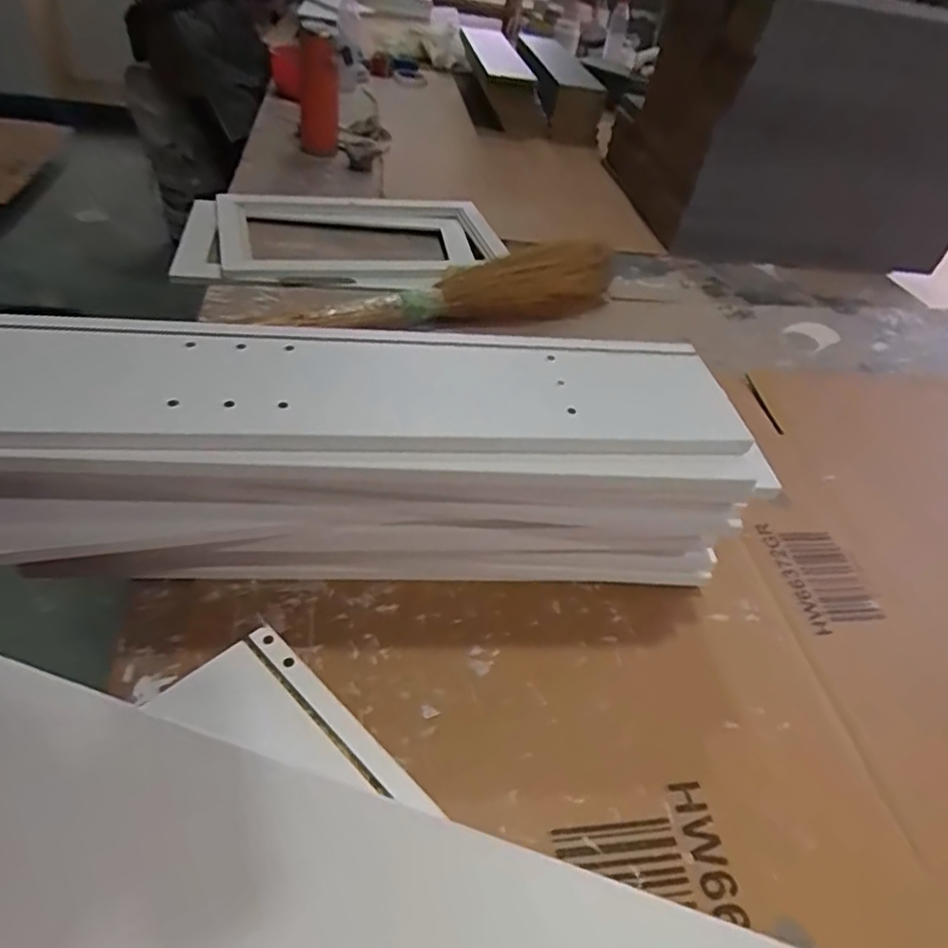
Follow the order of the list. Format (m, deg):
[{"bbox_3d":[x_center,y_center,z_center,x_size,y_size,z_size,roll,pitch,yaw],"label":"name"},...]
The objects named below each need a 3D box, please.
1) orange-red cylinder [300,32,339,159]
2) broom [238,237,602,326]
[{"bbox_3d":[-0.308,-0.754,1.306,0.080,0.240,0.091,0,12,-8],"label":"orange-red cylinder"},{"bbox_3d":[0.001,-0.240,0.865,0.436,0.065,0.114,-18,49,-25],"label":"broom"}]

